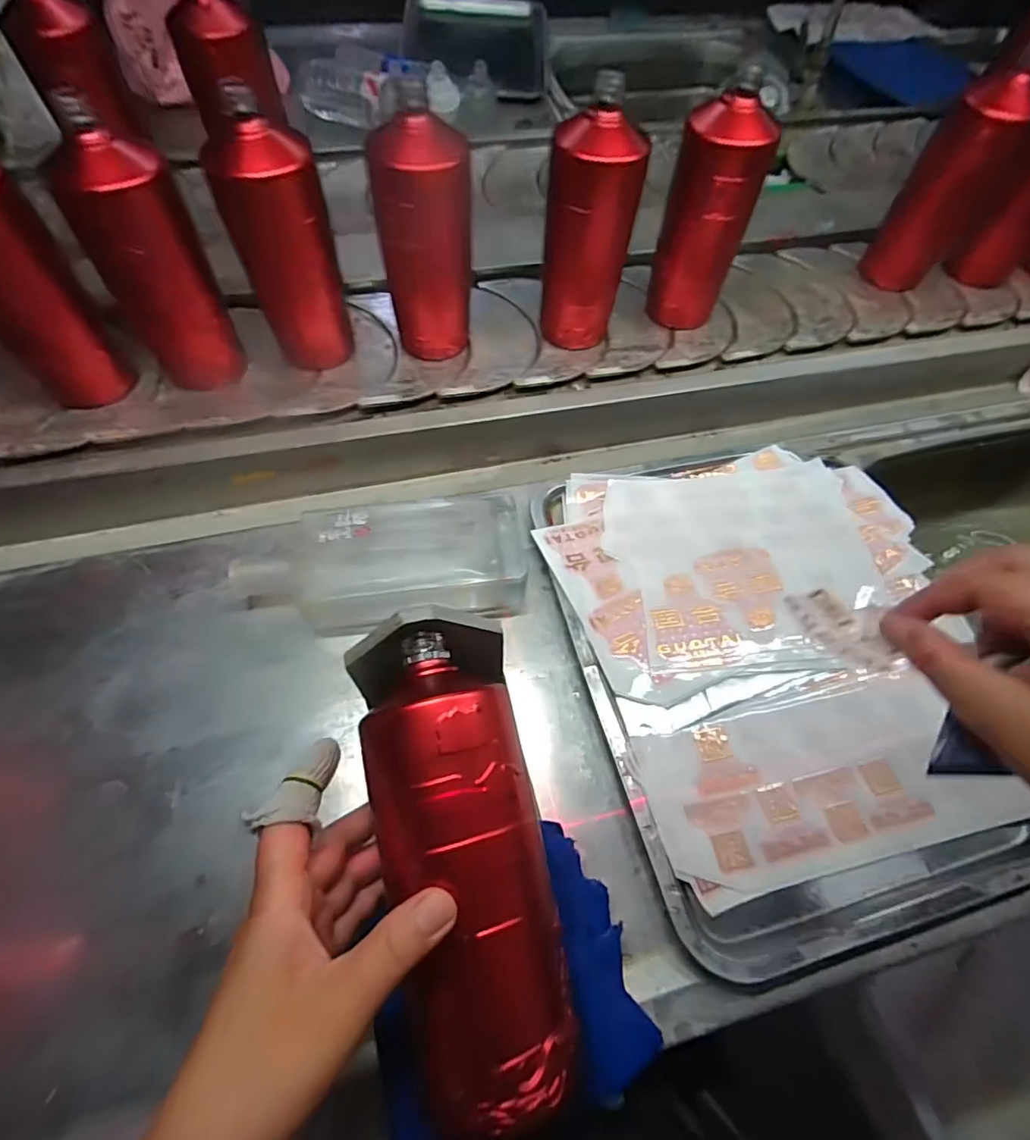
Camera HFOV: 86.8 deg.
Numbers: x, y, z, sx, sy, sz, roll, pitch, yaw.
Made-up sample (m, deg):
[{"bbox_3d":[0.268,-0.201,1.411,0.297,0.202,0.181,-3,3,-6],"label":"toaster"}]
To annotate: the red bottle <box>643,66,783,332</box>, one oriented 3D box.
[{"bbox_3d":[0.183,-0.336,0.527,0.062,0.197,0.064,-27,67,-17],"label":"red bottle"}]

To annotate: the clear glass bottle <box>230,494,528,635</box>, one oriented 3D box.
[{"bbox_3d":[-0.104,-0.002,0.437,0.227,0.045,0.101,-6,62,-7],"label":"clear glass bottle"}]

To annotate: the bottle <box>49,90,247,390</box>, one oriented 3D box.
[{"bbox_3d":[-0.297,-0.247,0.456,0.080,0.195,0.064,-30,68,-19],"label":"bottle"}]

